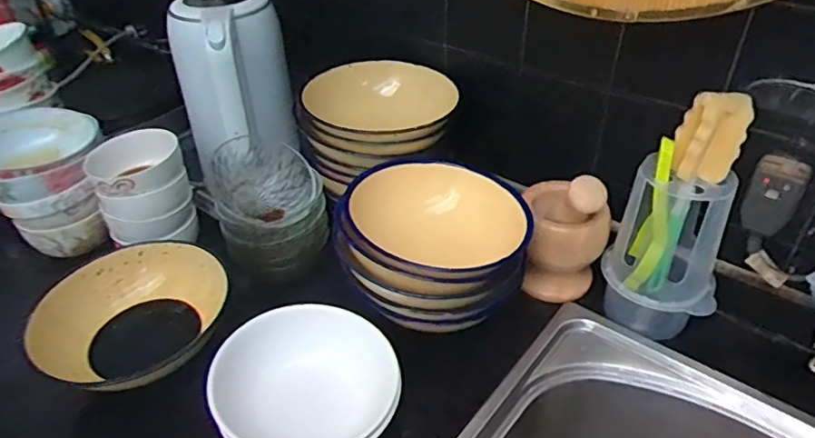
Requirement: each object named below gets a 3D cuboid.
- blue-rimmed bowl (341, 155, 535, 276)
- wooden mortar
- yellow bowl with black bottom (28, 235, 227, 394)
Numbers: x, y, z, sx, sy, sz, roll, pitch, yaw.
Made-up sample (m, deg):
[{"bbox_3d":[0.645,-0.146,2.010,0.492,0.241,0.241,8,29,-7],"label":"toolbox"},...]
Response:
[{"bbox_3d":[0.033,0.006,0.606,0.184,0.059,0.160,22,44,28],"label":"blue-rimmed bowl"},{"bbox_3d":[0.177,0.013,0.652,0.092,0.154,0.083,8,39,13],"label":"wooden mortar"},{"bbox_3d":[-0.279,0.106,0.604,0.174,0.061,0.179,-3,38,-2],"label":"yellow bowl with black bottom"}]

